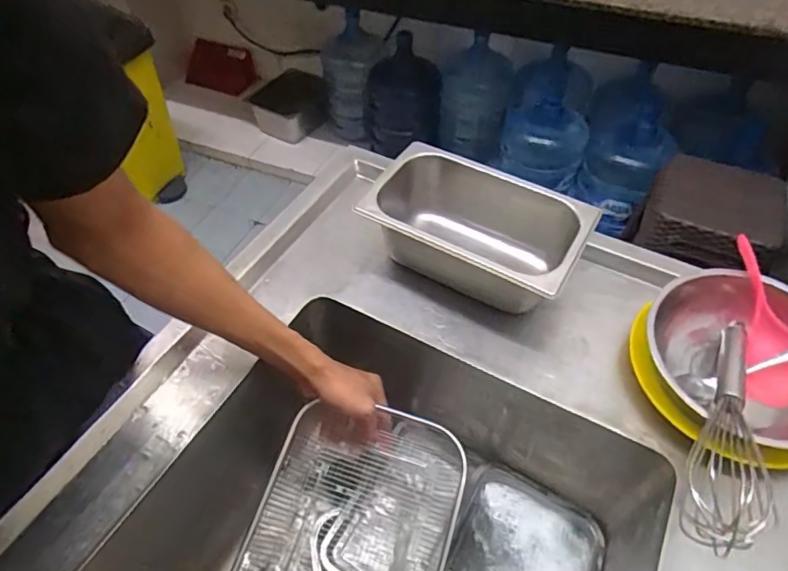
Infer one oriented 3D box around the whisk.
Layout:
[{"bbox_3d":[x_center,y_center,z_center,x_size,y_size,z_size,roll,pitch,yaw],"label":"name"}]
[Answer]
[{"bbox_3d":[0.321,0.132,0.492,0.061,0.067,0.315,25,35,22],"label":"whisk"}]

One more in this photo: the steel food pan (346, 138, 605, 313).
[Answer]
[{"bbox_3d":[0.097,-0.064,0.661,0.266,0.106,0.158,23,54,20],"label":"steel food pan"}]

